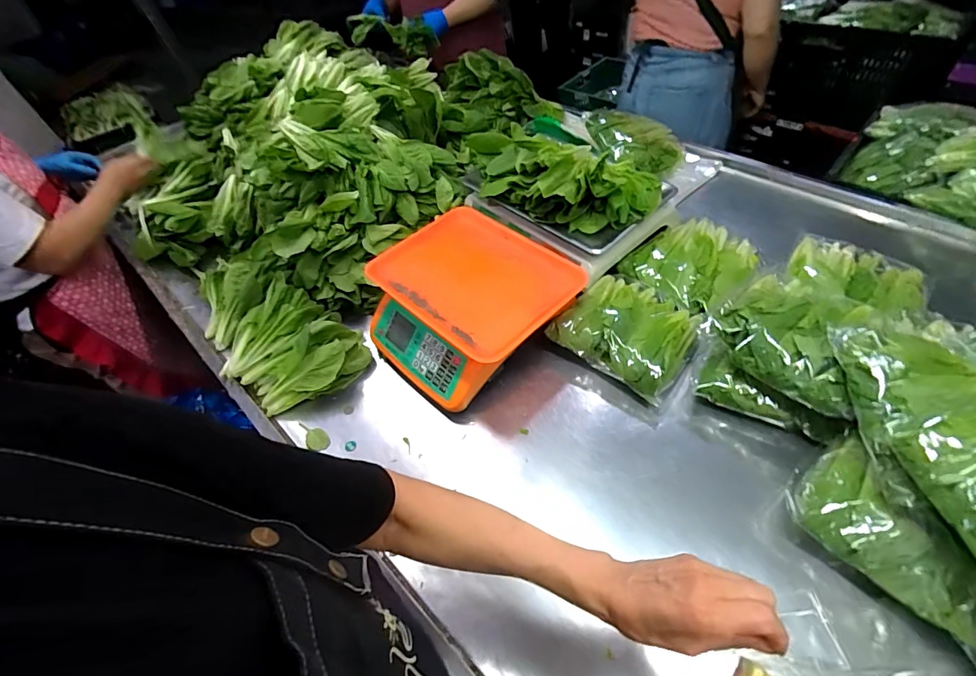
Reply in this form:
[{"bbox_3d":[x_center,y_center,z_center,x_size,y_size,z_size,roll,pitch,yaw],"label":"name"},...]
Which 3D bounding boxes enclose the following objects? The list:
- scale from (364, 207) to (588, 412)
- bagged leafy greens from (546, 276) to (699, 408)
[{"bbox_3d":[-0.034,-0.056,0.730,0.285,0.121,0.285,-39,58,-22],"label":"scale"},{"bbox_3d":[0.223,-0.008,0.702,0.193,0.069,0.169,31,61,27],"label":"bagged leafy greens"}]

